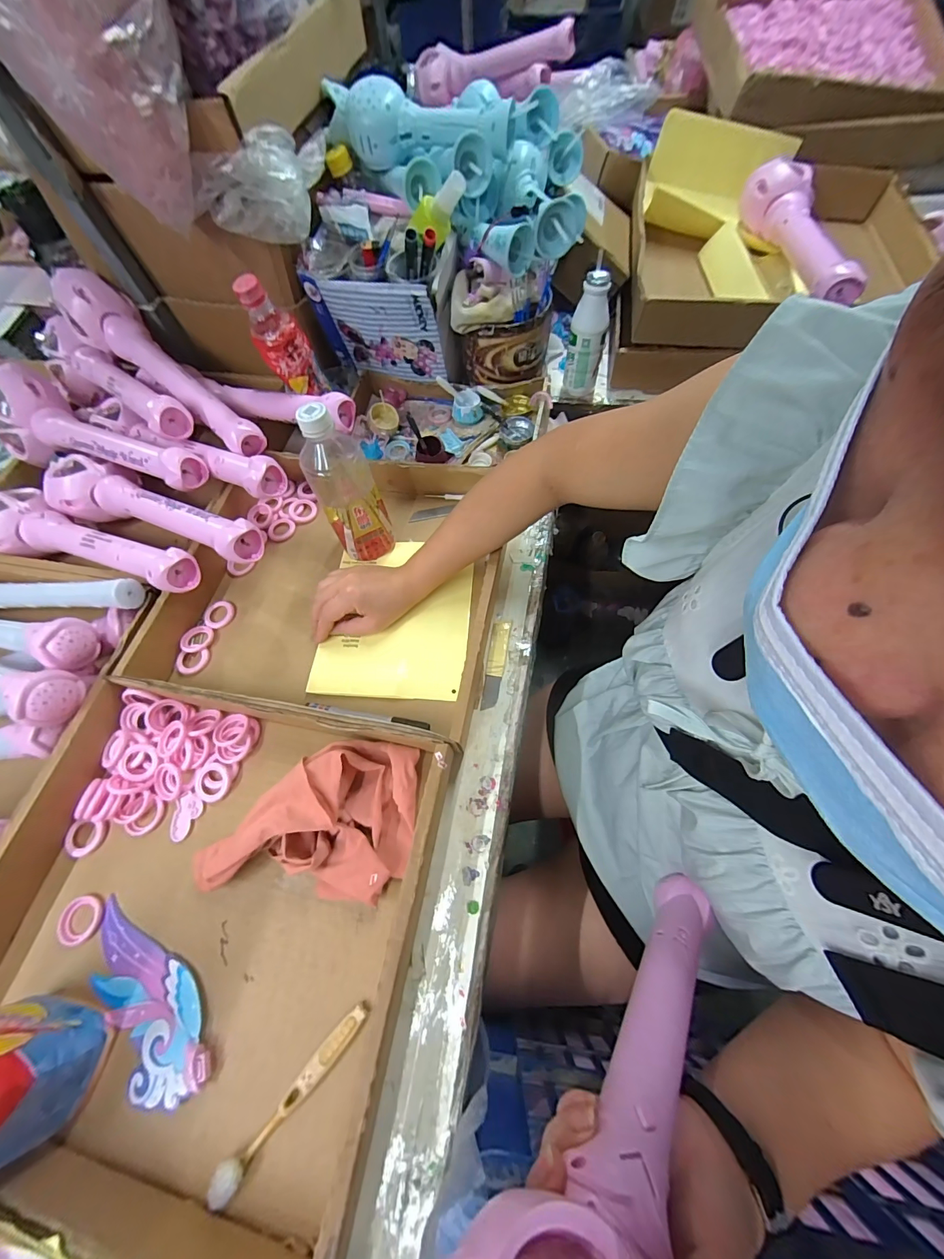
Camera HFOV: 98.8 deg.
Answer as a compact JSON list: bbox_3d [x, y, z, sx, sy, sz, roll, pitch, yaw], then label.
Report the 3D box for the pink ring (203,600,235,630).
[{"bbox_3d":[-0.317,-0.019,0.509,0.036,0.004,0.038,-2,64,3],"label":"pink ring"}]

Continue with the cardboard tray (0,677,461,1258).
[{"bbox_3d":[-0.234,0.226,0.344,0.376,0.056,0.335,11,66,7],"label":"cardboard tray"}]

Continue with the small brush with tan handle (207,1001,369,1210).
[{"bbox_3d":[-0.133,0.350,0.303,0.018,0.013,0.141,40,73,20],"label":"small brush with tan handle"}]

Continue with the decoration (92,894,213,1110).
[{"bbox_3d":[-0.277,0.308,0.341,0.070,0.020,0.166,-41,68,-15],"label":"decoration"}]

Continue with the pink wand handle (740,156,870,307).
[{"bbox_3d":[0.431,-0.537,0.546,0.074,0.054,0.331,5,65,6],"label":"pink wand handle"}]

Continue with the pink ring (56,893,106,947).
[{"bbox_3d":[-0.357,0.265,0.370,0.032,0.008,0.038,2,65,5],"label":"pink ring"}]

